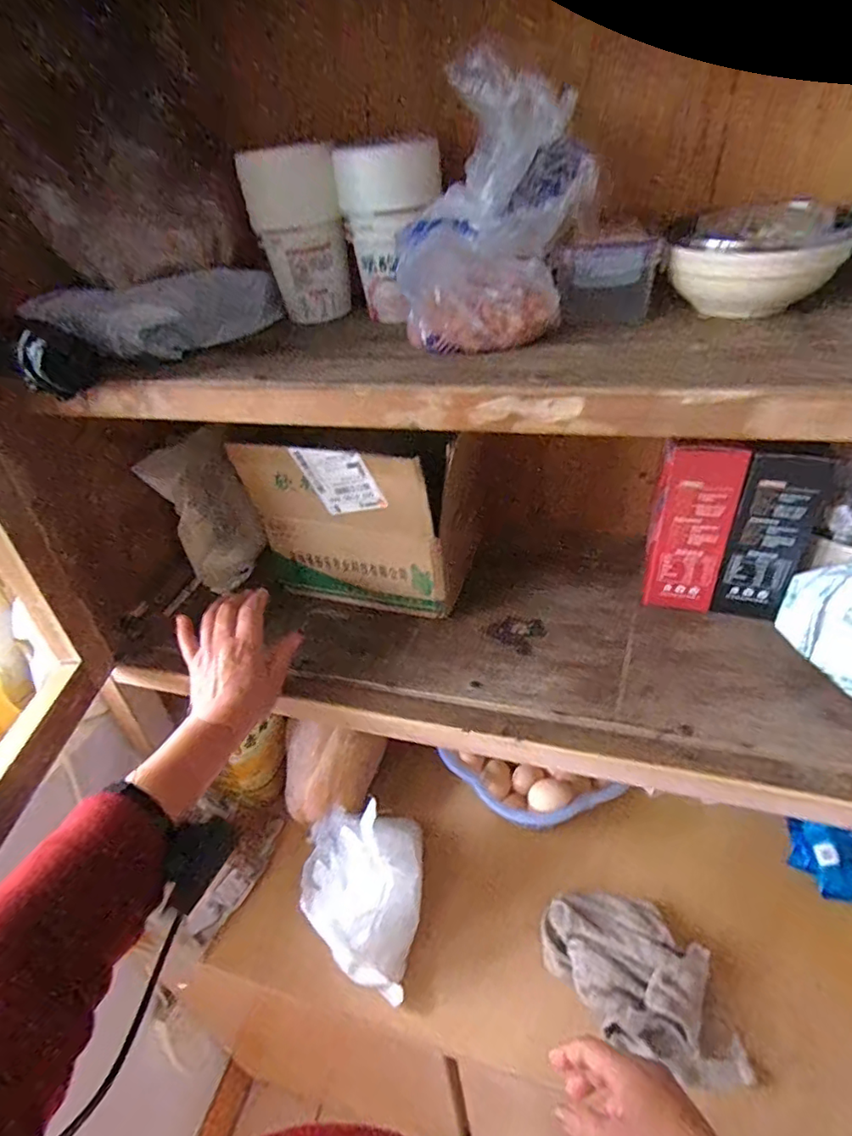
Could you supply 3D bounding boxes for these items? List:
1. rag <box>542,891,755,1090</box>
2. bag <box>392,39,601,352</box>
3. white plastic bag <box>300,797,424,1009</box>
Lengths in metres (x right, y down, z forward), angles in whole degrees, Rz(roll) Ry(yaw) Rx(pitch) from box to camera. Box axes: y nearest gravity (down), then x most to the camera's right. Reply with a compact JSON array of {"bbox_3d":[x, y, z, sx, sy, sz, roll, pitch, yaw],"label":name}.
[{"bbox_3d":[0.230,0.432,0.580,0.130,0.037,0.218,-32,43,-32],"label":"rag"},{"bbox_3d":[0.056,-0.279,0.437,0.126,0.176,0.132,15,40,26],"label":"bag"},{"bbox_3d":[-0.081,0.370,0.641,0.145,0.091,0.192,-2,36,4],"label":"white plastic bag"}]

